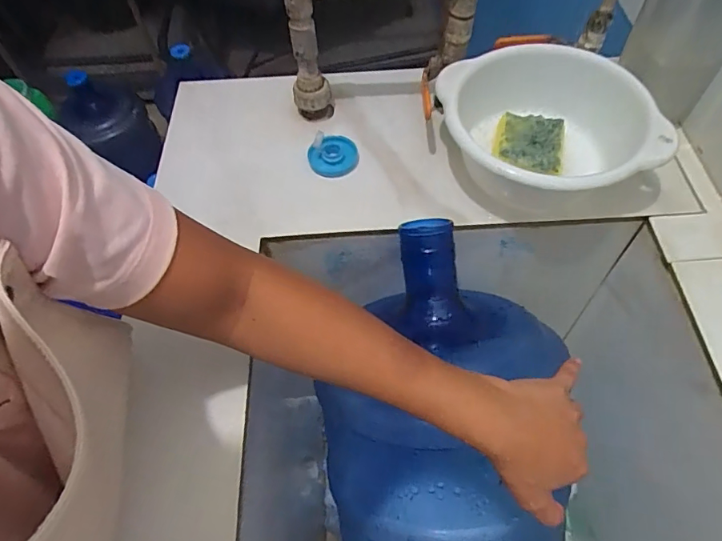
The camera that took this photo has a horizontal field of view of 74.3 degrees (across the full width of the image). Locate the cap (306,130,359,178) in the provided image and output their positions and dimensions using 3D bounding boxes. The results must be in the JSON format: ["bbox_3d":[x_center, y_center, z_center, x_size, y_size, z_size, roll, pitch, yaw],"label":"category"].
[{"bbox_3d":[-0.032,-0.135,0.557,0.057,0.014,0.054,-3,78,-3],"label":"cap"}]

